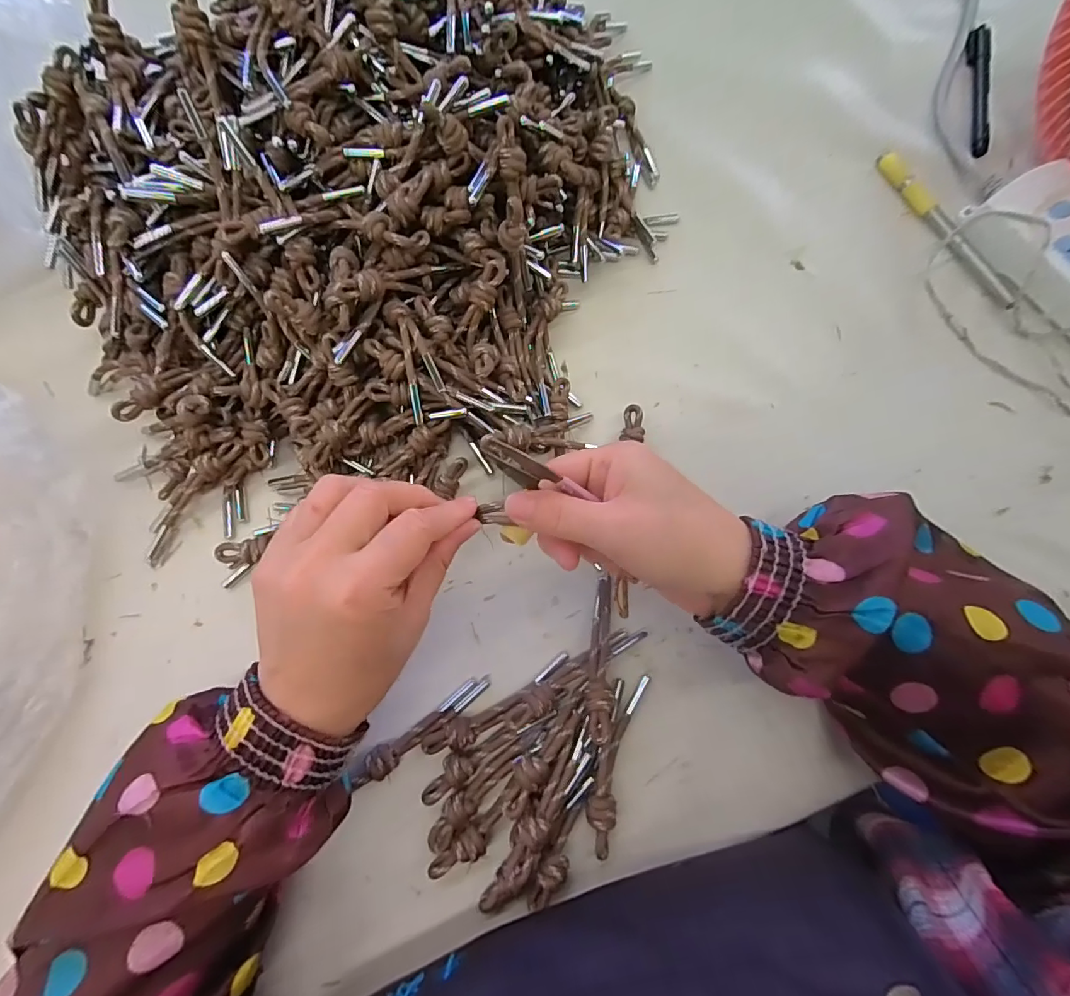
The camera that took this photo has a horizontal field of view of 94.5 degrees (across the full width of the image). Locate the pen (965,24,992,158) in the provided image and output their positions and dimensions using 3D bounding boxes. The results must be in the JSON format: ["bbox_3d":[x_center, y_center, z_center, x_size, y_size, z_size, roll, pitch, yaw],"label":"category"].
[{"bbox_3d":[0.357,-0.331,0.399,0.015,0.008,0.142,12,77,4],"label":"pen"}]

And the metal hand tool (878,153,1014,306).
[{"bbox_3d":[0.296,-0.198,0.359,0.018,0.009,0.149,-25,77,-5],"label":"metal hand tool"}]

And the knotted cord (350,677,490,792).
[{"bbox_3d":[-0.063,0.130,0.278,0.085,0.014,0.015,-36,78,-7],"label":"knotted cord"}]

